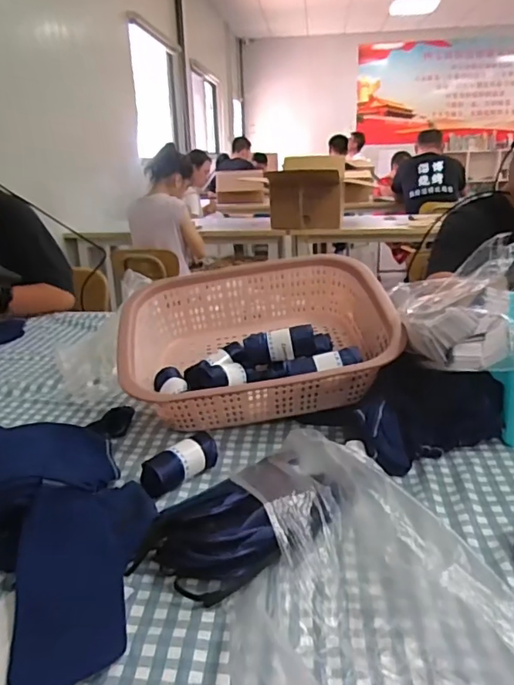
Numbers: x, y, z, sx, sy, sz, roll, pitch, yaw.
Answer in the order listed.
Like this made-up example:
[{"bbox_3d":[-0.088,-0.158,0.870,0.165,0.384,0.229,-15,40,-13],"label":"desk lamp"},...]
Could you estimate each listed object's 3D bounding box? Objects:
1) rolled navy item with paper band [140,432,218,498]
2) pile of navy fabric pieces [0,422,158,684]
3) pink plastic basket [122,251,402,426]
[{"bbox_3d":[-0.087,0.141,0.617,0.094,0.041,0.033,-17,24,-36],"label":"rolled navy item with paper band"},{"bbox_3d":[-0.276,0.154,0.511,0.361,0.097,0.263,1,20,8],"label":"pile of navy fabric pieces"},{"bbox_3d":[-0.002,0.005,0.793,0.373,0.173,0.252,-4,19,-5],"label":"pink plastic basket"}]

